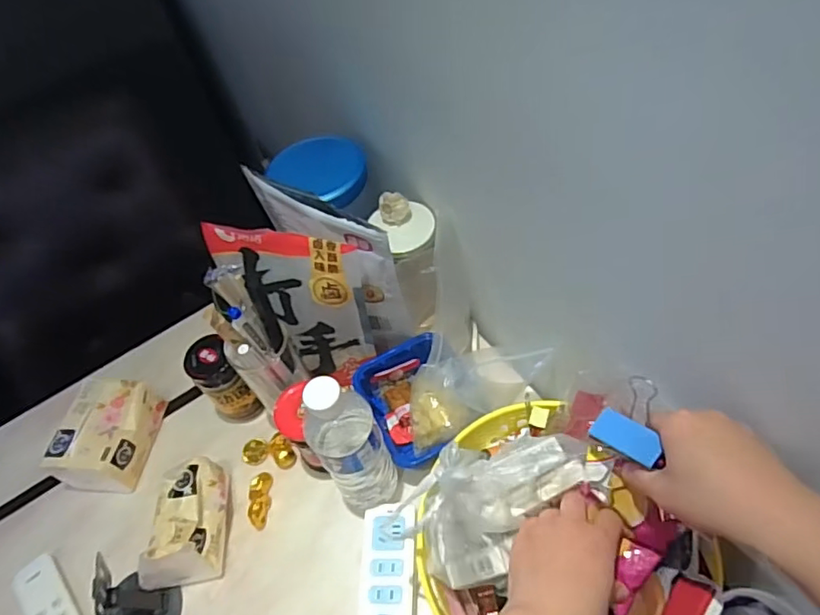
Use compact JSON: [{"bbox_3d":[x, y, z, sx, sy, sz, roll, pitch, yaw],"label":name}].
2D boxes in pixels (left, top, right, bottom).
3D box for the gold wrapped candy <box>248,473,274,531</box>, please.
[{"bbox_3d":[-0.177,0.225,0.655,0.024,0.018,0.064,-5,54,6],"label":"gold wrapped candy"}]

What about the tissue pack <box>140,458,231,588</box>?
[{"bbox_3d":[-0.254,0.240,0.631,0.091,0.068,0.140,-3,55,8],"label":"tissue pack"}]

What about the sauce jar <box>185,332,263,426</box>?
[{"bbox_3d":[-0.231,0.100,0.699,0.056,0.131,0.062,-31,56,-12],"label":"sauce jar"}]

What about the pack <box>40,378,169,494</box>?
[{"bbox_3d":[-0.381,0.161,0.703,0.095,0.074,0.129,2,55,11],"label":"pack"}]

